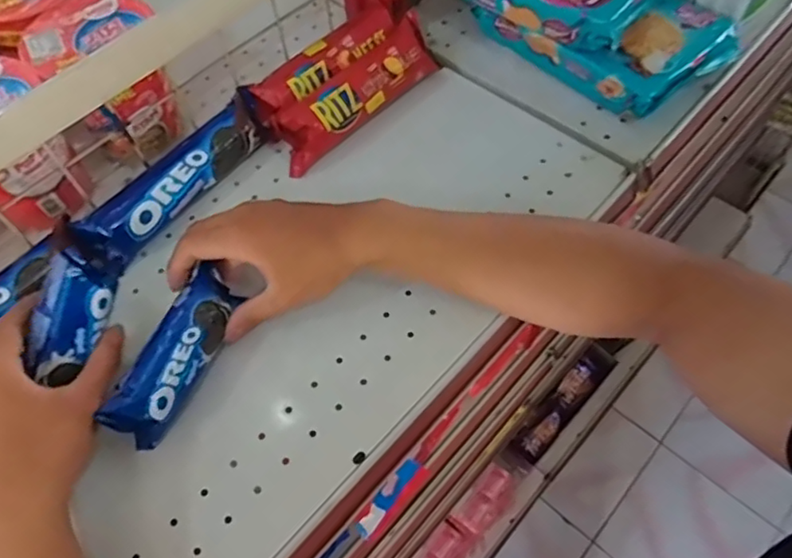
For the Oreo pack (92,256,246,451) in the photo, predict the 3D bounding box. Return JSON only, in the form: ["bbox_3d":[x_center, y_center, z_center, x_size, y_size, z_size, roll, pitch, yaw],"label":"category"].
[{"bbox_3d":[-0.148,0.051,0.413,0.035,0.044,0.127,18,66,12],"label":"Oreo pack"}]

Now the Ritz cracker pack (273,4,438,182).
[{"bbox_3d":[-0.034,-0.169,0.535,0.175,0.042,0.054,-41,66,-18],"label":"Ritz cracker pack"}]

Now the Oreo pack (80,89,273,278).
[{"bbox_3d":[-0.176,-0.090,0.498,0.037,0.036,0.174,34,67,20],"label":"Oreo pack"}]

